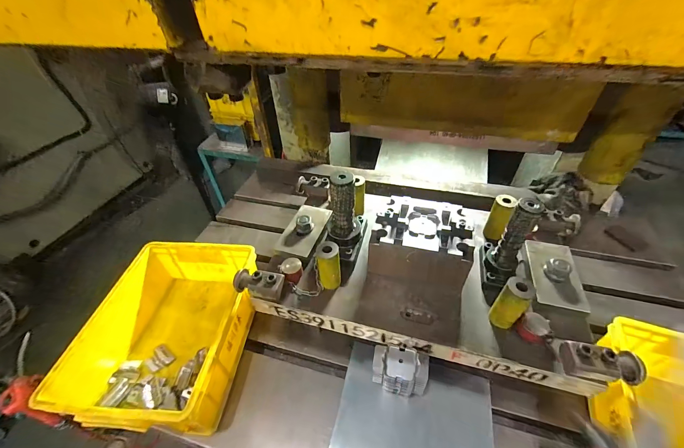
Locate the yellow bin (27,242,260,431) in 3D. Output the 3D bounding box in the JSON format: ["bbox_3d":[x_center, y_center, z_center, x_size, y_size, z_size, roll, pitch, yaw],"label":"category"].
[{"bbox_3d":[-0.329,0.210,0.587,0.256,0.135,0.334,2,44,5],"label":"yellow bin"}]

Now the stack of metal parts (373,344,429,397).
[{"bbox_3d":[0.103,0.269,0.520,0.096,0.095,0.064,8,45,11],"label":"stack of metal parts"}]

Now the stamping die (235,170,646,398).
[{"bbox_3d":[0.150,0.030,0.556,0.629,0.201,0.339,10,45,13],"label":"stamping die"}]

